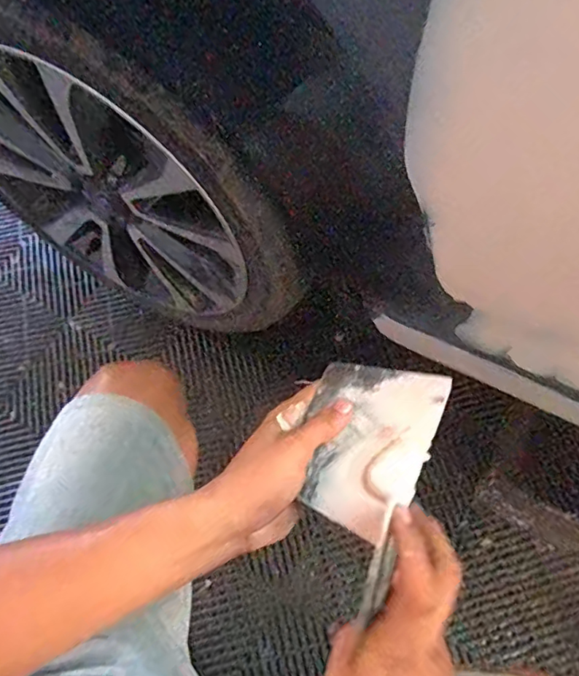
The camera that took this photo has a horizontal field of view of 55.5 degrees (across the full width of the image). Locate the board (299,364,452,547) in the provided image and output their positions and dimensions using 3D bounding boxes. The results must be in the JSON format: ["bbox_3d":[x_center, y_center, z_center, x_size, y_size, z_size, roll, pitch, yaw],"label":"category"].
[{"bbox_3d":[0.059,0.078,0.427,0.095,0.009,0.138,13,57,24],"label":"board"}]

